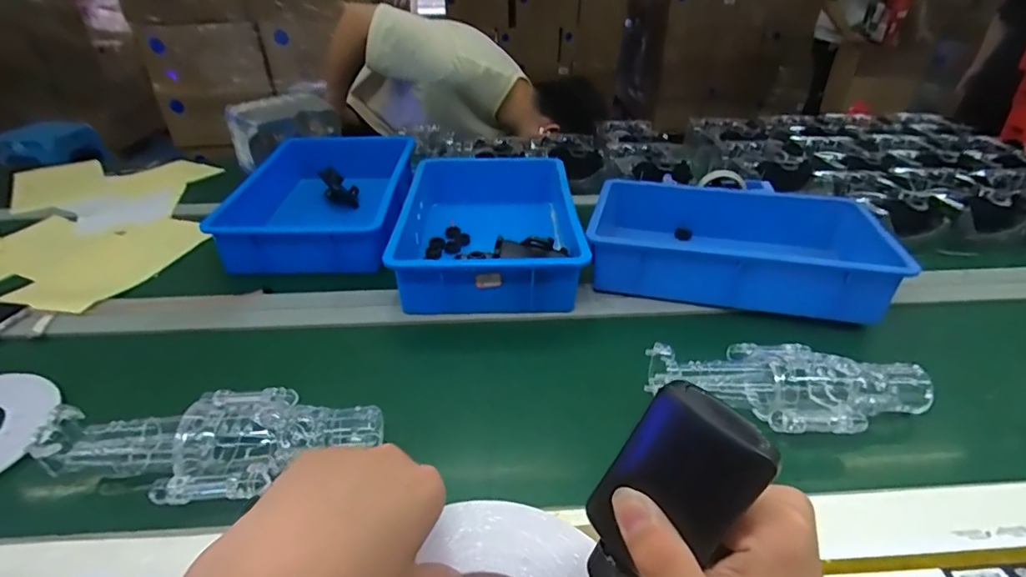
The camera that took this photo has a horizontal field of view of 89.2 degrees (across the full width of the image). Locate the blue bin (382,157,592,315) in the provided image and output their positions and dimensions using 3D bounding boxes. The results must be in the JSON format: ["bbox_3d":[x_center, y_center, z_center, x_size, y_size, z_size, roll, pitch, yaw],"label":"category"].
[{"bbox_3d":[-0.038,-0.093,0.866,0.267,0.122,0.402,-1,33,-2],"label":"blue bin"}]

